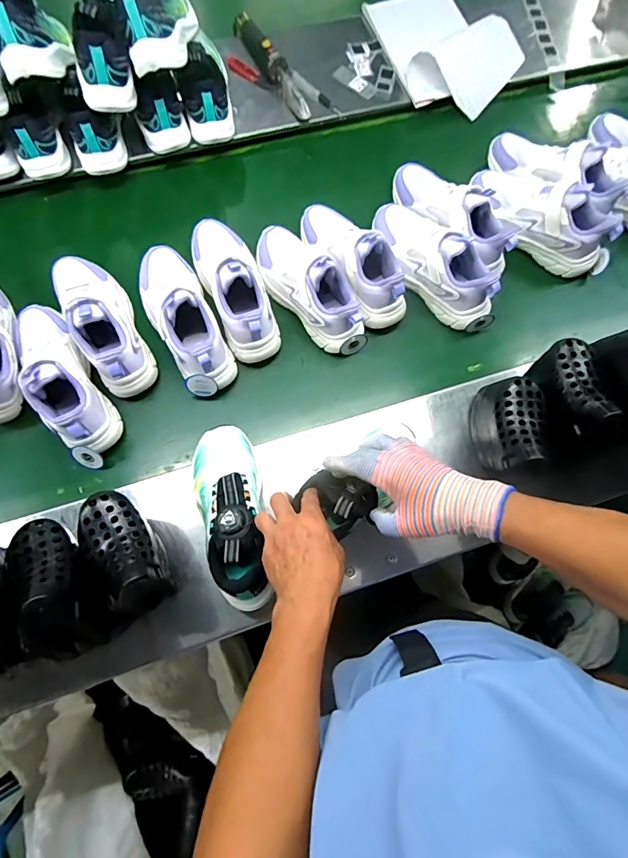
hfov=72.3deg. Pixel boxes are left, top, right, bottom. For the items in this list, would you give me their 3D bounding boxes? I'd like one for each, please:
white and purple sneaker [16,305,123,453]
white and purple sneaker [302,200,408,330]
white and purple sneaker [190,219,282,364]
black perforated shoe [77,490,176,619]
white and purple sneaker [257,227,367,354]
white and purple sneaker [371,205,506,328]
[{"bbox_3d":[-0.374,-0.079,0.624,0.087,0.120,0.245,-32,78,-9],"label":"white and purple sneaker"},{"bbox_3d":[0.059,-0.283,0.694,0.098,0.095,0.253,-34,78,-10],"label":"white and purple sneaker"},{"bbox_3d":[-0.126,-0.231,0.679,0.092,0.126,0.247,-24,76,-7],"label":"white and purple sneaker"},{"bbox_3d":[-0.217,0.148,0.516,0.070,0.150,0.135,-22,76,-7],"label":"black perforated shoe"},{"bbox_3d":[-0.008,-0.234,0.689,0.095,0.125,0.244,-29,77,-9],"label":"white and purple sneaker"},{"bbox_3d":[0.196,-0.278,0.710,0.092,0.124,0.259,-40,79,-11],"label":"white and purple sneaker"}]

